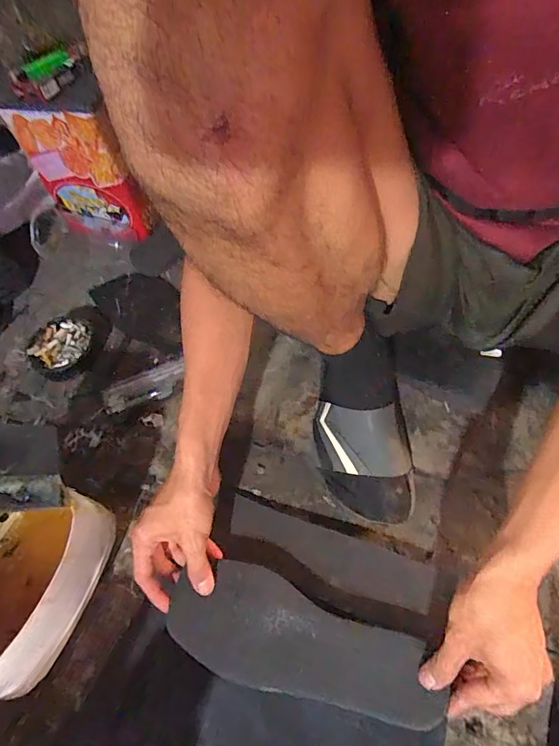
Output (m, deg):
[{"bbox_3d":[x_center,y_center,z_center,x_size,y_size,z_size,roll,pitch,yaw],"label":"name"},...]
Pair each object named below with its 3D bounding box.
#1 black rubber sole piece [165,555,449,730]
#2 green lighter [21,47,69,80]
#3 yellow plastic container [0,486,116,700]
[{"bbox_3d":[0.019,0.253,0.426,0.252,0.021,0.093,14,58,10],"label":"black rubber sole piece"},{"bbox_3d":[-0.317,-0.420,0.608,0.063,0.012,0.025,-41,91,-14],"label":"green lighter"},{"bbox_3d":[-0.258,0.210,0.441,0.126,0.126,0.187,15,60,16],"label":"yellow plastic container"}]

